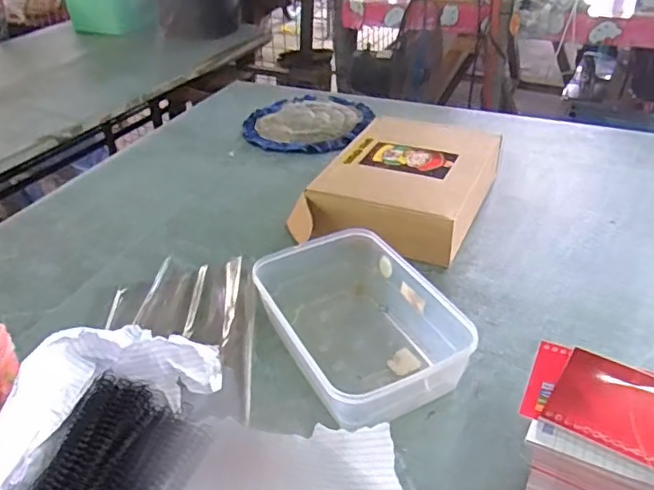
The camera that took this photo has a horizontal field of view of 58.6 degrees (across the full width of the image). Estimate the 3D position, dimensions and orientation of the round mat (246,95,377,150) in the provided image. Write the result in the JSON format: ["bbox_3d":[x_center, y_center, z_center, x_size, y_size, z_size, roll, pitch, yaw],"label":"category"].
[{"bbox_3d":[-0.039,-0.258,1.192,0.244,0.013,0.275,11,36,18],"label":"round mat"}]

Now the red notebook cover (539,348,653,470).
[{"bbox_3d":[0.227,0.120,0.403,0.130,0.005,0.080,21,41,31],"label":"red notebook cover"}]

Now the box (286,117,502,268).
[{"bbox_3d":[0.114,-0.090,0.868,0.221,0.082,0.325,14,38,23],"label":"box"}]

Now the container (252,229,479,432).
[{"bbox_3d":[0.030,0.082,0.628,0.159,0.072,0.239,-17,37,-20],"label":"container"}]

